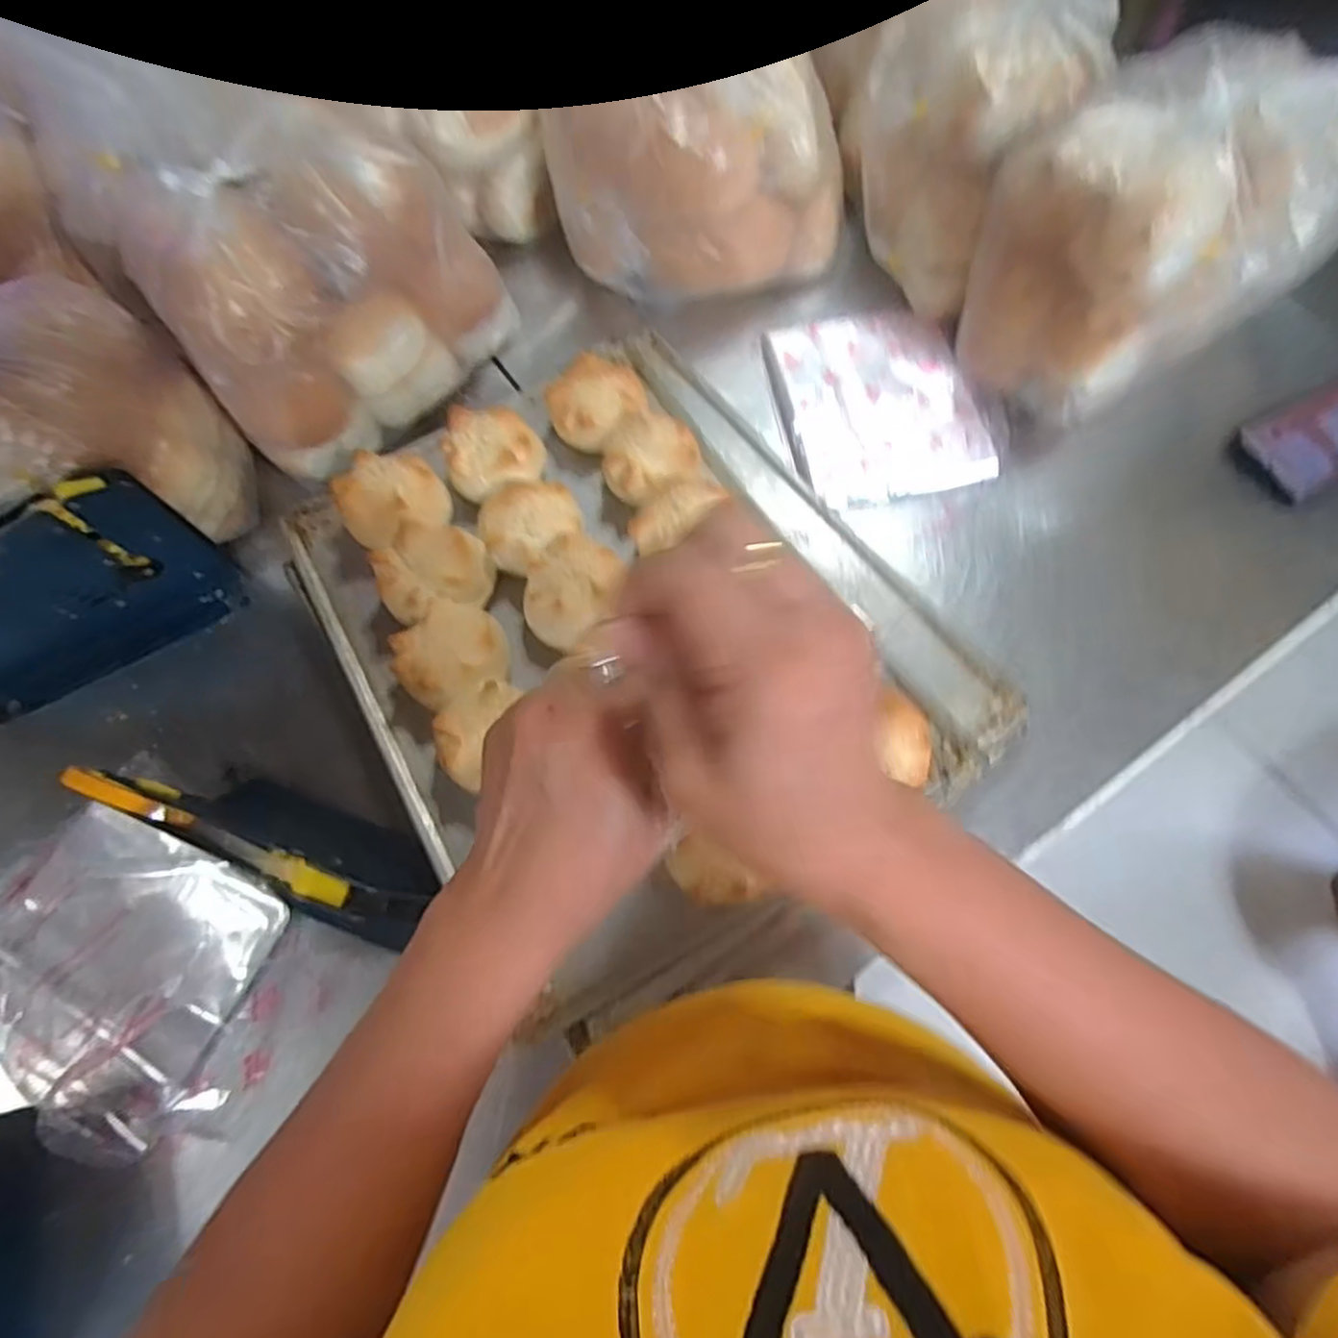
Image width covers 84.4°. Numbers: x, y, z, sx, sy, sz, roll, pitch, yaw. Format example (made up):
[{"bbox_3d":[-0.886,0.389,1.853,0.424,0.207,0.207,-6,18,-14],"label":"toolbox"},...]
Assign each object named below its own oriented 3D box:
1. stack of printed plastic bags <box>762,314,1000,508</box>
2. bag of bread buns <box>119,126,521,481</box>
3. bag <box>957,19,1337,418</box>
[{"bbox_3d":[0.177,-0.232,0.632,0.154,0.016,0.192,-10,68,-1],"label":"stack of printed plastic bags"},{"bbox_3d":[-0.255,-0.289,0.587,0.250,0.171,0.119,-36,71,-9],"label":"bag of bread buns"},{"bbox_3d":[0.354,-0.314,0.560,0.204,0.191,0.175,-24,69,-6],"label":"bag"}]

